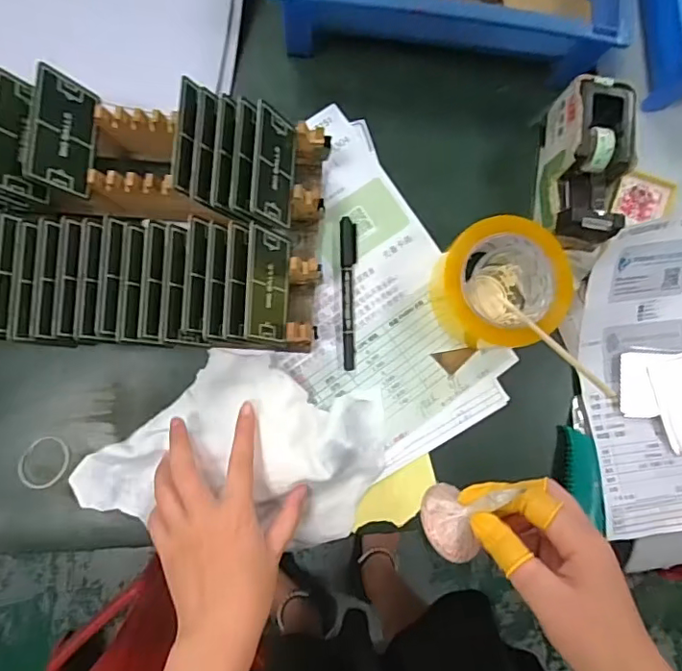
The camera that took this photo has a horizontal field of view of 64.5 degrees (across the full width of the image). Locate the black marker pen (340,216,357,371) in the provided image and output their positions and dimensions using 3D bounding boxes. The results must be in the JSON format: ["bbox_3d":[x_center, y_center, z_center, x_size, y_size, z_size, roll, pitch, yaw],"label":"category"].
[{"bbox_3d":[0.007,-0.038,0.487,0.015,0.009,0.135,0,85,-5],"label":"black marker pen"}]

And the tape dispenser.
[{"bbox_3d":[0.218,-0.147,0.484,0.064,0.078,0.133,7,84,-4],"label":"tape dispenser"}]

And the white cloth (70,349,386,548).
[{"bbox_3d":[-0.084,0.091,0.453,0.239,0.040,0.149,13,84,-4],"label":"white cloth"}]

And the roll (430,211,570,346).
[{"bbox_3d":[0.137,-0.044,0.475,0.104,0.063,0.105,0,85,-5],"label":"roll"}]

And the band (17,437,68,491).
[{"bbox_3d":[-0.252,0.107,0.458,0.042,0.006,0.042,-13,78,-3],"label":"band"}]

